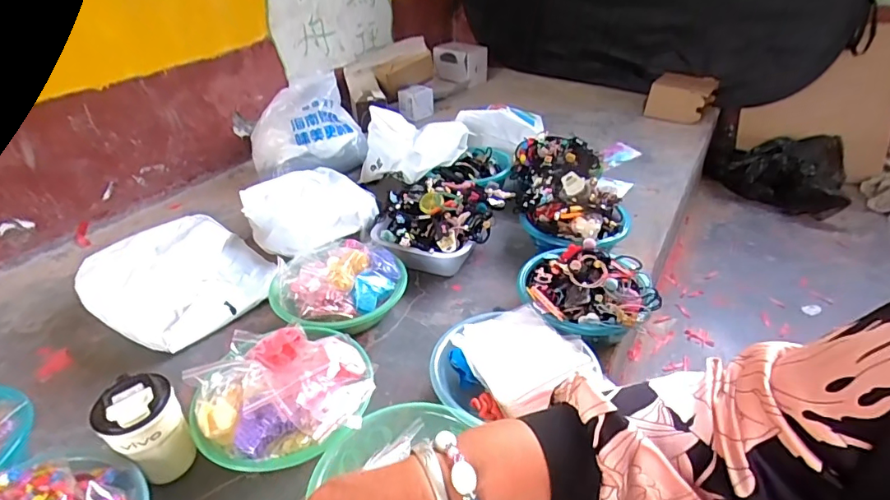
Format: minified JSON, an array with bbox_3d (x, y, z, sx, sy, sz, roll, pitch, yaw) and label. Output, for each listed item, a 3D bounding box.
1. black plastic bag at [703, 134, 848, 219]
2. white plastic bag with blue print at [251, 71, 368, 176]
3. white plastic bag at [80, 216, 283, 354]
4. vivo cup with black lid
[{"bbox_3d":[1.026,-0.249,1.526,0.370,0.161,0.254,14,38,22],"label":"black plastic bag"},{"bbox_3d":[-0.370,-0.333,1.352,0.299,0.218,0.186,-19,38,-23],"label":"white plastic bag with blue print"},{"bbox_3d":[-0.500,0.051,0.944,0.296,0.094,0.285,20,40,29],"label":"white plastic bag"},{"bbox_3d":[-0.376,0.234,0.623,0.081,0.150,0.081,-1,34,1],"label":"vivo cup with black lid"}]

